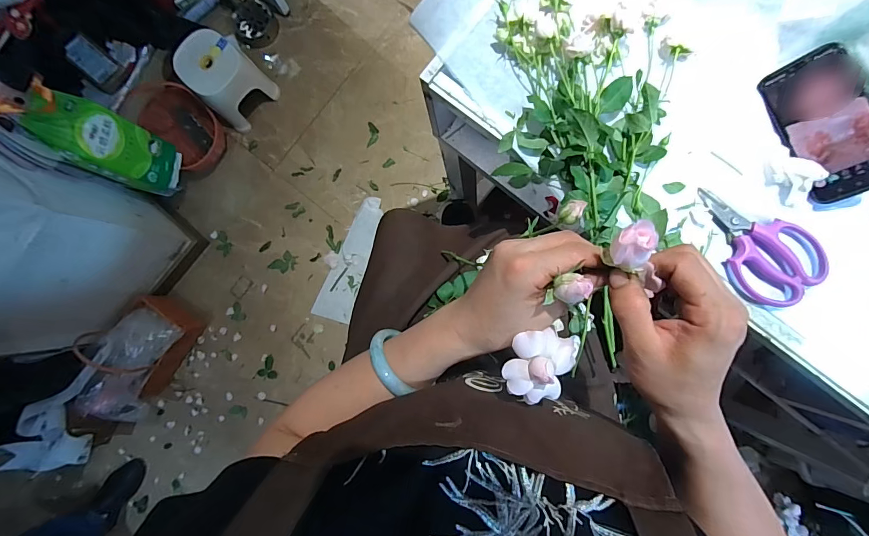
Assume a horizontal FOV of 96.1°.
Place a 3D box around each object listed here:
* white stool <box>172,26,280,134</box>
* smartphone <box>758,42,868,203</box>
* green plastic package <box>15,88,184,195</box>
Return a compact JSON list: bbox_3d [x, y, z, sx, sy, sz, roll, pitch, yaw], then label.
[{"bbox_3d":[-0.670,-0.607,1.262,0.188,0.207,0.205,42,90,7],"label":"white stool"},{"bbox_3d":[0.430,-0.156,0.425,0.074,0.009,0.158,-26,82,43],"label":"smartphone"},{"bbox_3d":[-0.870,-0.326,1.072,0.107,0.335,0.168,24,88,7],"label":"green plastic package"}]

